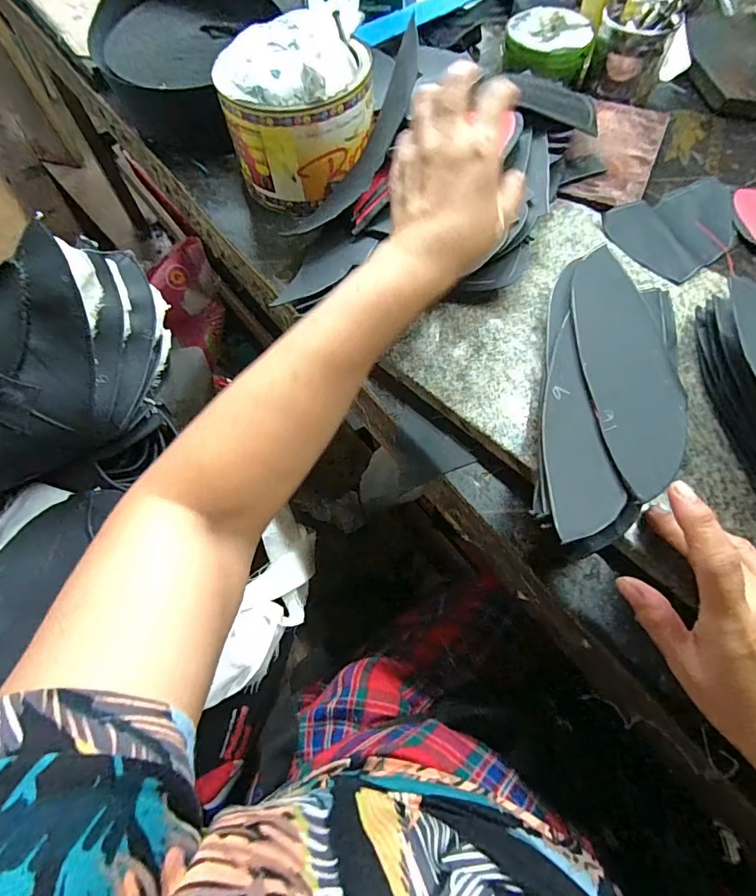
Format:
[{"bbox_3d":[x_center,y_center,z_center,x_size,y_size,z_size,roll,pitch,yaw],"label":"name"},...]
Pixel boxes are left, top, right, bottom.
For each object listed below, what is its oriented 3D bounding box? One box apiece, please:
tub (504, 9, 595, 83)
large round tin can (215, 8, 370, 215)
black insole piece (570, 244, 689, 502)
[{"bbox_3d":[0.207,-0.491,0.559,0.090,0.056,0.092,-1,66,3],"label":"tub"},{"bbox_3d":[-0.077,-0.332,0.445,0.142,0.113,0.118,-14,66,-3],"label":"large round tin can"},{"bbox_3d":[0.185,-0.066,0.324,0.062,0.020,0.211,-1,66,3],"label":"black insole piece"}]

